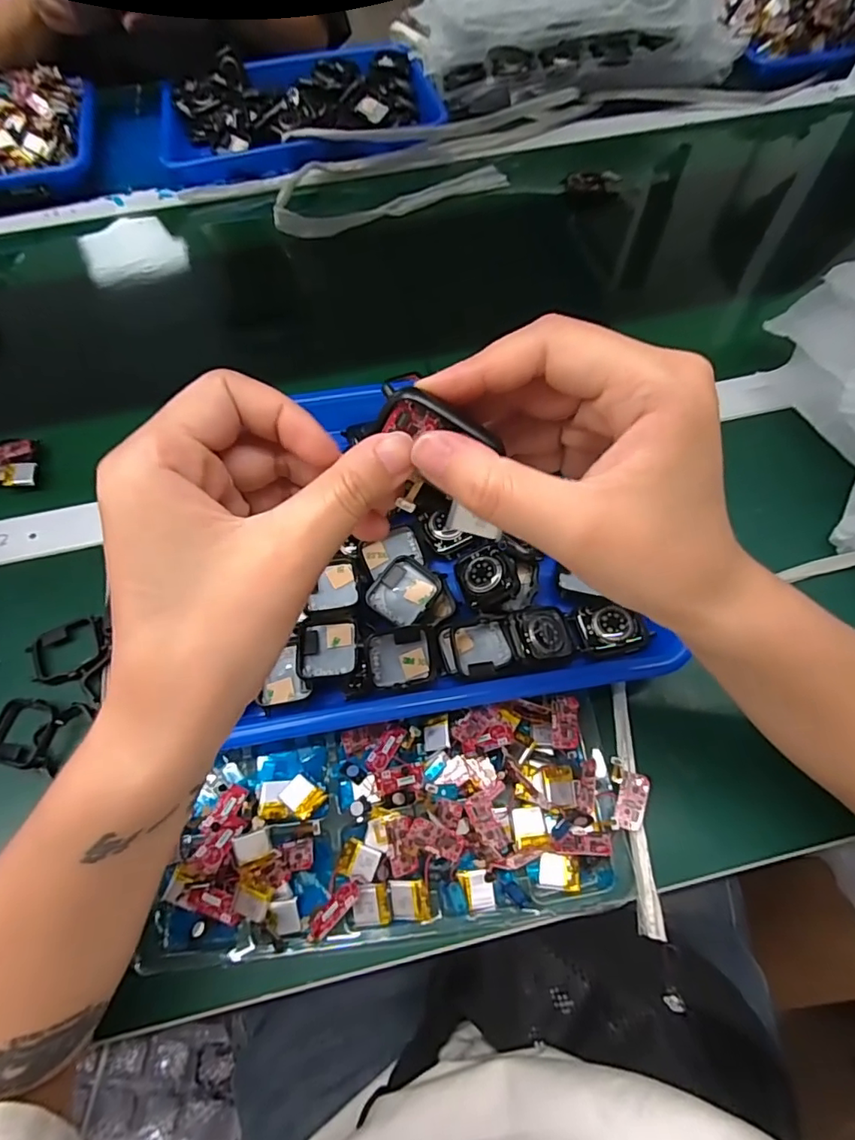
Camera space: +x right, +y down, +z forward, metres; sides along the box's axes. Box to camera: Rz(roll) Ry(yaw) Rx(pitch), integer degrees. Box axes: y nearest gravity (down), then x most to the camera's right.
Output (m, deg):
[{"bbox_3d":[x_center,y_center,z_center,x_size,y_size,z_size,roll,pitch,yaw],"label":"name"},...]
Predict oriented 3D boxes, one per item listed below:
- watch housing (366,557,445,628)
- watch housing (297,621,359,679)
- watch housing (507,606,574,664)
[{"bbox_3d":[-0.014,0.013,0.332,0.036,0.010,0.041,29,67,16],"label":"watch housing"},{"bbox_3d":[-0.058,0.047,0.317,0.035,0.017,0.034,-6,62,-1],"label":"watch housing"},{"bbox_3d":[0.068,0.040,0.317,0.041,0.008,0.035,0,69,-25],"label":"watch housing"}]

